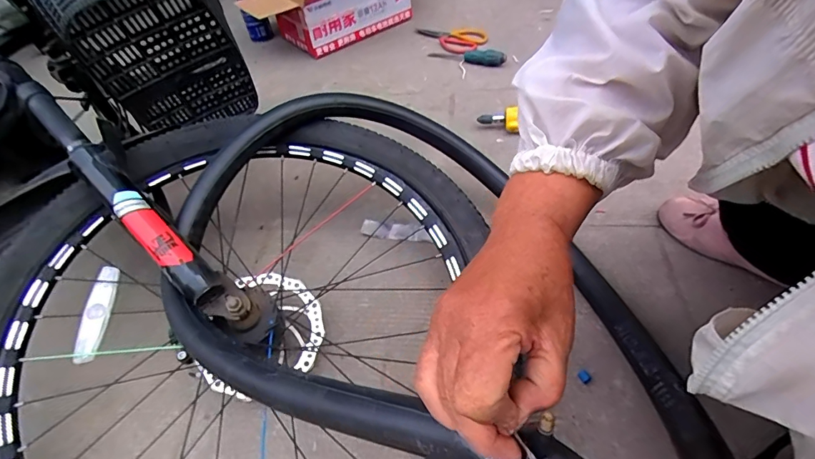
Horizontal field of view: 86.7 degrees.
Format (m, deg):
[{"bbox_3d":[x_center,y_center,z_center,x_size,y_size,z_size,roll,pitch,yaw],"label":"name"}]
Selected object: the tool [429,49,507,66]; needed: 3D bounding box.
[{"bbox_3d":[0.137,-0.403,1.000,0.178,0.019,0.053,9,50,15],"label":"tool"}]

